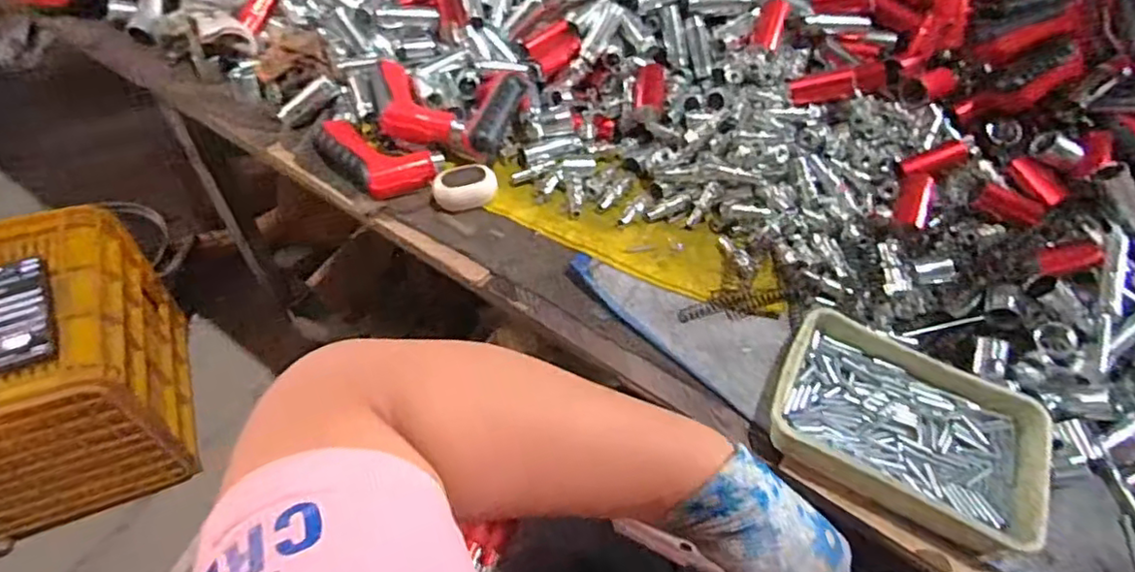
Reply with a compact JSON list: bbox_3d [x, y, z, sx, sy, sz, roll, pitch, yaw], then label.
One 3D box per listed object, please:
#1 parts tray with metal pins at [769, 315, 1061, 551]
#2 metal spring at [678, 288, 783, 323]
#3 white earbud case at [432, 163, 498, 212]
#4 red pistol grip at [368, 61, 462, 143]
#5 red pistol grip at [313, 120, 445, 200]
[{"bbox_3d":[0.279,0.111,0.512,0.207,0.035,0.147,29,58,16],"label":"parts tray with metal pins"},{"bbox_3d":[0.159,0.015,0.589,0.110,0.016,0.020,-10,56,-10],"label":"metal spring"},{"bbox_3d":[-0.104,-0.100,0.637,0.064,0.032,0.038,-20,59,-16],"label":"white earbud case"},{"bbox_3d":[-0.168,-0.198,0.669,0.076,0.033,0.125,-17,58,-15],"label":"red pistol grip"},{"bbox_3d":[-0.202,-0.137,0.658,0.128,0.034,0.076,33,60,19],"label":"red pistol grip"}]

